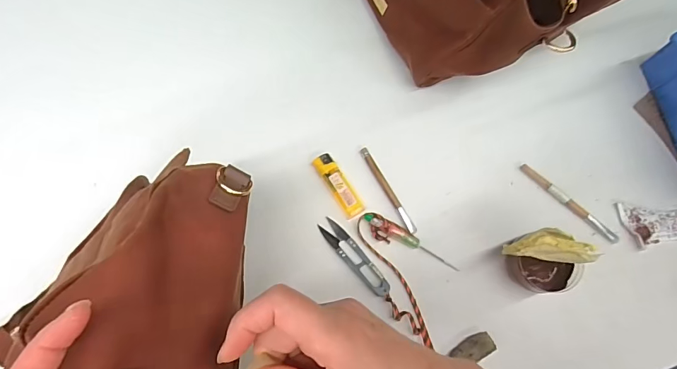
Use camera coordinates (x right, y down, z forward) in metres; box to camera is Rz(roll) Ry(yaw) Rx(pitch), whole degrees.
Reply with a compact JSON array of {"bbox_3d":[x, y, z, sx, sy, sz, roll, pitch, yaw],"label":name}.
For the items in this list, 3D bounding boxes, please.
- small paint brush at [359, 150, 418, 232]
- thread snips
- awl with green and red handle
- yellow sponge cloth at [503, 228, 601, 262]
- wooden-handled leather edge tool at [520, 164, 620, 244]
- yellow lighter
[{"bbox_3d":[0.057,0.006,0.468,0.011,0.008,0.110,-28,79,-7],"label":"small paint brush"},{"bbox_3d":[0.018,0.078,0.448,0.021,0.007,0.101,-41,81,-9],"label":"thread snips"},{"bbox_3d":[0.081,0.060,0.449,0.112,0.016,0.015,27,78,5],"label":"awl with green and red handle"},{"bbox_3d":[0.208,0.058,0.401,0.076,0.040,0.032,7,77,1],"label":"yellow sponge cloth"},{"bbox_3d":[0.262,0.021,0.470,0.127,0.014,0.014,41,80,8],"label":"wooden-handled leather edge tool"},{"bbox_3d":[0.000,0.000,0.465,0.022,0.012,0.078,-32,80,-8],"label":"yellow lighter"}]

